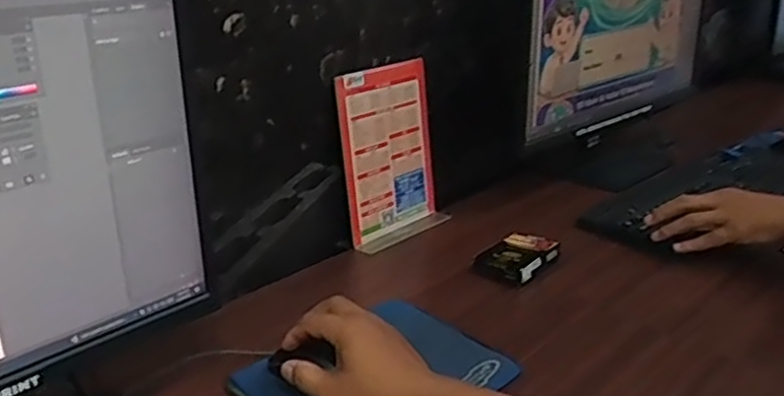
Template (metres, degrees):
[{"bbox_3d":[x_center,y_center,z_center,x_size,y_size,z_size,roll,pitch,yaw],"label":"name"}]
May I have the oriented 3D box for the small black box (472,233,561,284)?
[{"bbox_3d":[0.149,0.066,0.840,0.065,0.015,0.099,21,30,37],"label":"small black box"}]

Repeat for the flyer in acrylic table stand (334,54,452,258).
[{"bbox_3d":[-0.001,-0.055,0.911,0.151,0.209,0.069,-19,31,-38],"label":"flyer in acrylic table stand"}]

